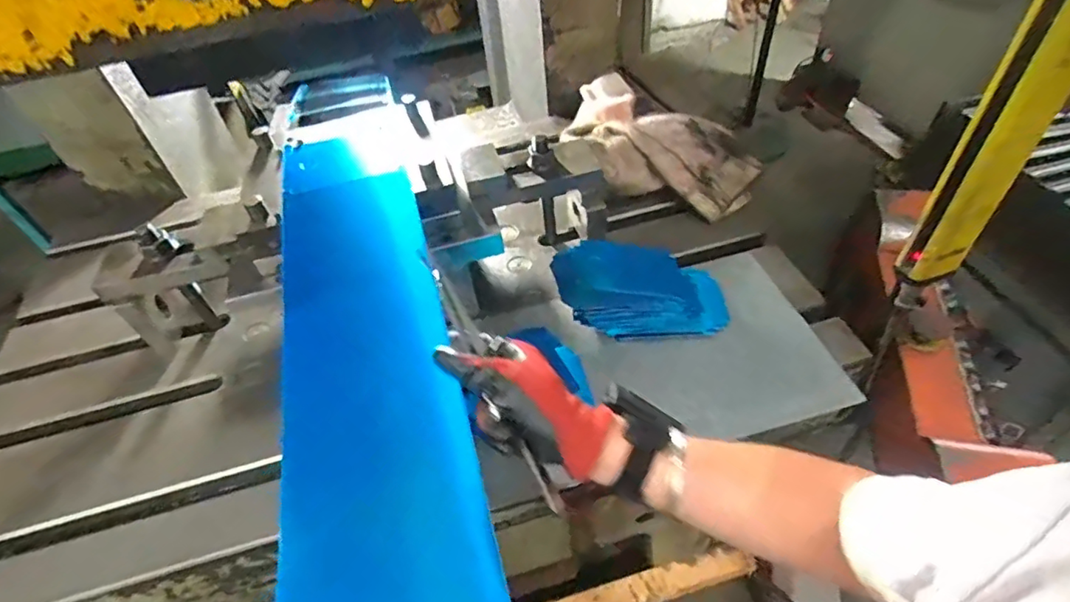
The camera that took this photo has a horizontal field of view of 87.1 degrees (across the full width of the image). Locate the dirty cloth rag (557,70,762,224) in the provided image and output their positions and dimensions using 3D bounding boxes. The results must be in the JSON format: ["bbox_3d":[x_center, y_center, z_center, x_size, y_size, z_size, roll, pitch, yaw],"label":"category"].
[{"bbox_3d":[0.172,-0.241,0.919,0.343,0.093,0.216,32,58,31],"label":"dirty cloth rag"}]

